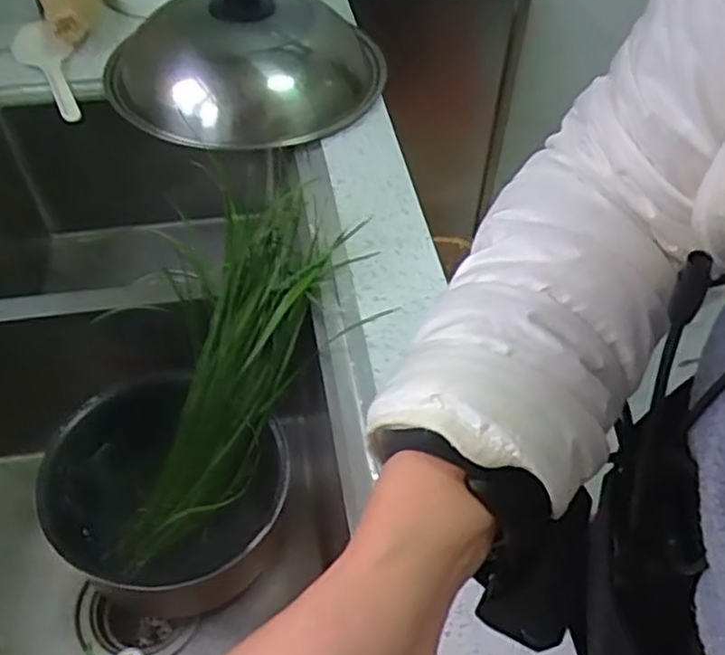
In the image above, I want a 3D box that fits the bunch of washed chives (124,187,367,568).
[{"bbox_3d":[-0.117,0.052,0.647,0.099,0.062,0.354,22,95,17],"label":"bunch of washed chives"}]

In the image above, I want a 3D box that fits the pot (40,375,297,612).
[{"bbox_3d":[-0.177,0.154,0.659,0.206,0.127,0.188,1,50,-1],"label":"pot"}]

